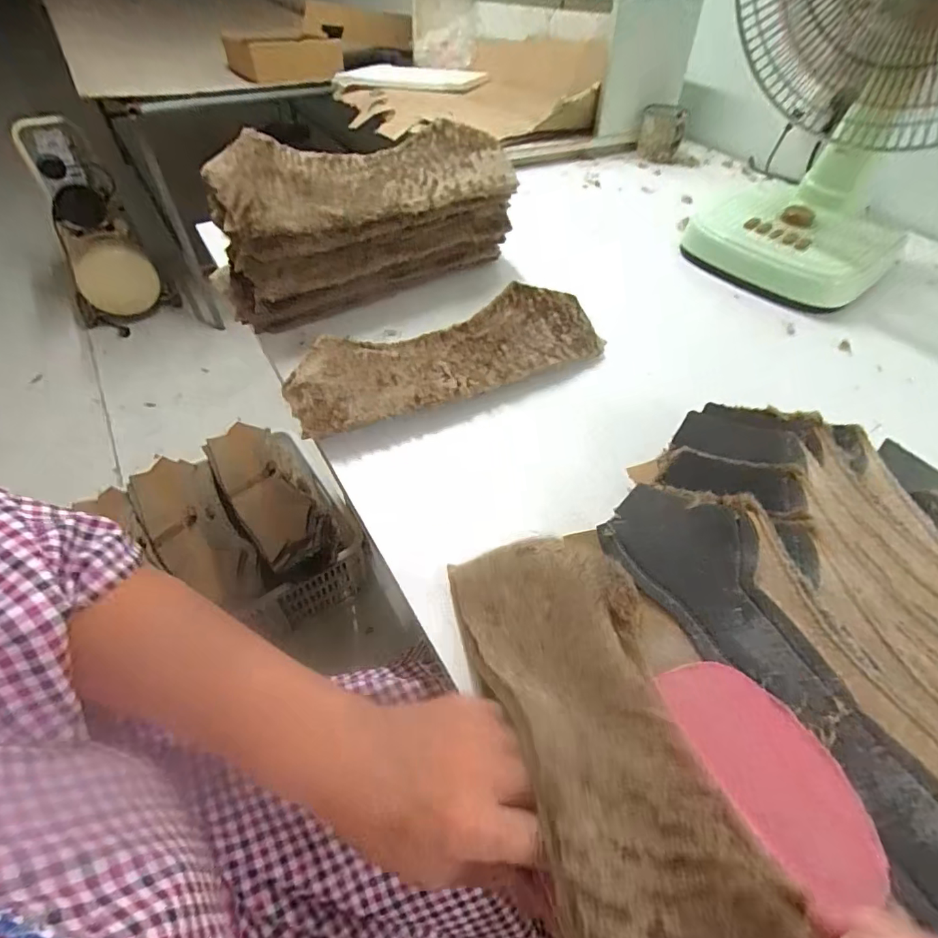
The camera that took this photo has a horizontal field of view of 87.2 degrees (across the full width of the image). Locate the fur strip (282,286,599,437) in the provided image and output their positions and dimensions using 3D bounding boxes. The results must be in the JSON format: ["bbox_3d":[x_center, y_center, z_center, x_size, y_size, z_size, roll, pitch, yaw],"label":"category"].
[{"bbox_3d":[-0.017,-0.120,0.514,0.337,0.026,0.114,-22,56,-20],"label":"fur strip"}]

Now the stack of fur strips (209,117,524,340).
[{"bbox_3d":[-0.113,-0.292,0.584,0.352,0.147,0.129,-29,58,-24],"label":"stack of fur strips"}]

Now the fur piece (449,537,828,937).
[{"bbox_3d":[0.078,0.156,0.246,0.107,0.042,0.324,-9,33,-10],"label":"fur piece"}]

